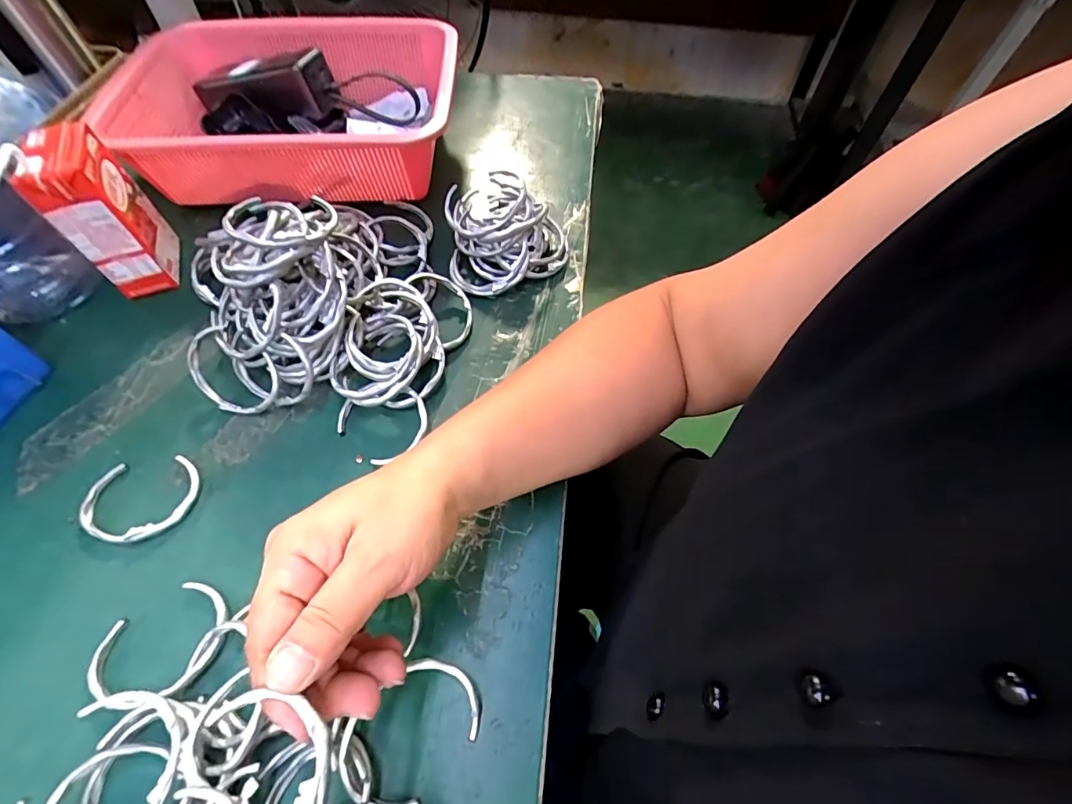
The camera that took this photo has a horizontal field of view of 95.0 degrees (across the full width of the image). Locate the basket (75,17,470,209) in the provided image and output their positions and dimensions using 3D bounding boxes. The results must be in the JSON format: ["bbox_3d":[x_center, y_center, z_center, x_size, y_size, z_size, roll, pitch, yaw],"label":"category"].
[{"bbox_3d":[-0.225,-0.285,0.475,0.300,0.081,0.215,1,57,0],"label":"basket"}]

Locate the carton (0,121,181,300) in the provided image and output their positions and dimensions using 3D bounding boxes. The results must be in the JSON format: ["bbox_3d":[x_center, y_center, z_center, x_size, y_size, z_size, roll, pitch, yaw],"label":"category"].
[{"bbox_3d":[-0.330,-0.142,0.377,0.043,0.117,0.073,-17,60,-10],"label":"carton"}]

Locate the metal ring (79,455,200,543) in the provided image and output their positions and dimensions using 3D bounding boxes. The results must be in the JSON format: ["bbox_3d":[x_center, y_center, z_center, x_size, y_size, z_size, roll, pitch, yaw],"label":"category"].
[{"bbox_3d":[-0.250,0.061,0.310,0.064,0.008,0.055,-1,57,-1],"label":"metal ring"}]

